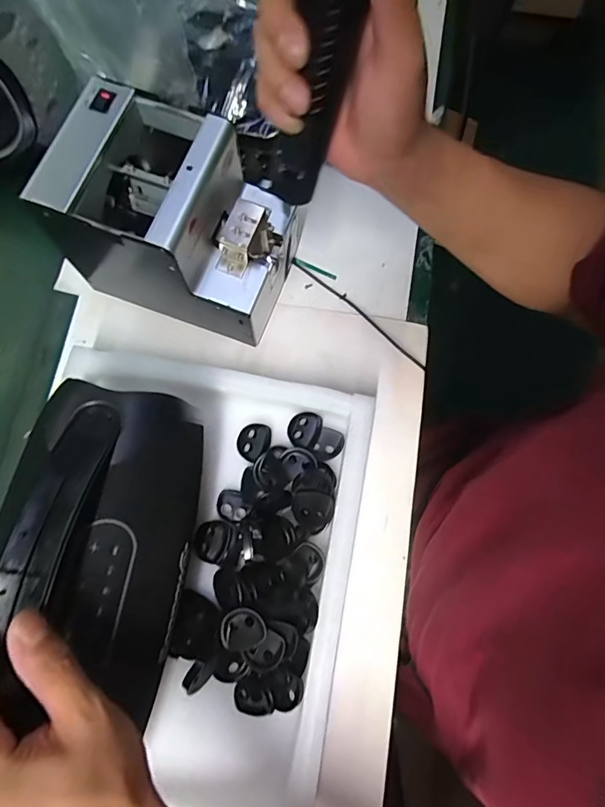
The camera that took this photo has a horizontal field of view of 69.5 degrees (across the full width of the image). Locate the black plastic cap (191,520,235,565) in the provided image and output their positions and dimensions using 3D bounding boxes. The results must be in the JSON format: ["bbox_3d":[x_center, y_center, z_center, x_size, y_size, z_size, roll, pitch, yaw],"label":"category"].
[{"bbox_3d":[-0.078,0.119,0.380,0.032,0.006,0.035,21,78,5],"label":"black plastic cap"}]

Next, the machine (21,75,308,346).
[{"bbox_3d":[-0.105,-0.158,0.398,0.174,0.150,0.121,20,78,5],"label":"machine"}]

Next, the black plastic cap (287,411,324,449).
[{"bbox_3d":[0.002,0.024,0.403,0.029,0.009,0.034,24,78,6],"label":"black plastic cap"}]

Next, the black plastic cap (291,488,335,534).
[{"bbox_3d":[0.008,0.091,0.374,0.035,0.005,0.035,0,77,0],"label":"black plastic cap"}]

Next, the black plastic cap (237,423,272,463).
[{"bbox_3d":[-0.045,0.034,0.399,0.029,0.004,0.035,21,78,5],"label":"black plastic cap"}]

